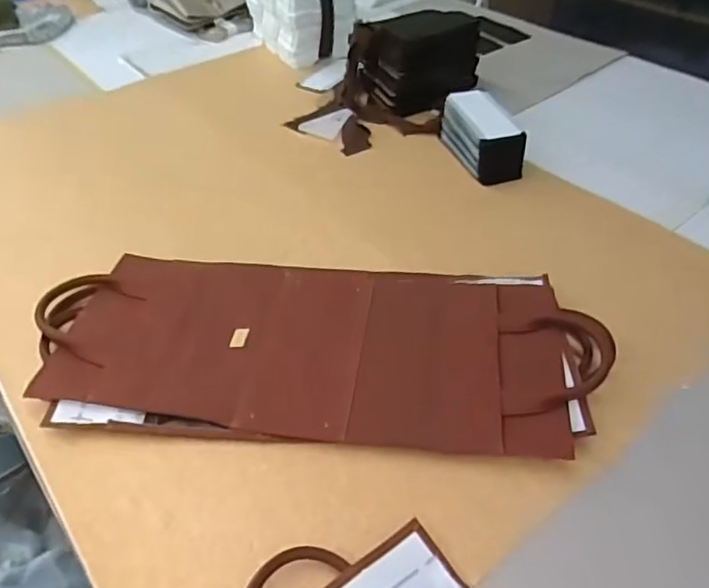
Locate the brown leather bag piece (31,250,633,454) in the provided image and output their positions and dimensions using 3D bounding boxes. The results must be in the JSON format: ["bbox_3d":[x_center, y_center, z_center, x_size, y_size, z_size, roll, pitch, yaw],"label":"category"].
[{"bbox_3d":[-0.038,0.049,0.669,0.588,0.035,0.248,3,43,4],"label":"brown leather bag piece"}]

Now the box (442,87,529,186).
[{"bbox_3d":[0.201,-0.253,0.973,0.076,0.072,0.160,-15,45,-15],"label":"box"}]

